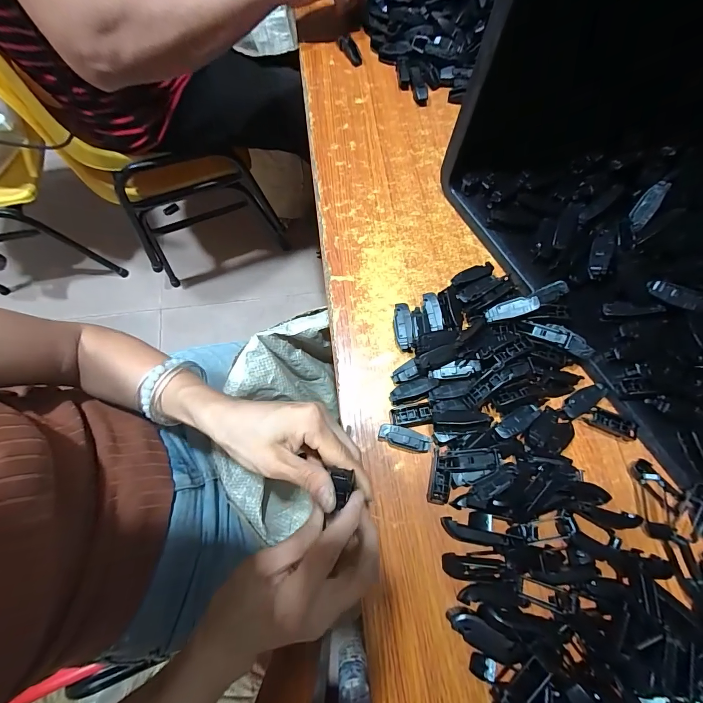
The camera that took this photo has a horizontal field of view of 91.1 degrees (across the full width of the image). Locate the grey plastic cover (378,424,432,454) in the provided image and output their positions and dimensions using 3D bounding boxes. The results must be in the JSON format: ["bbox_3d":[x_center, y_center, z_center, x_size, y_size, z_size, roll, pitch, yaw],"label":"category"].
[{"bbox_3d":[0.050,0.083,0.328,0.048,0.017,0.017,18,74,5],"label":"grey plastic cover"}]

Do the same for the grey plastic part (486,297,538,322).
[{"bbox_3d":[0.158,-0.042,0.339,0.049,0.004,0.017,-16,73,16],"label":"grey plastic part"}]

